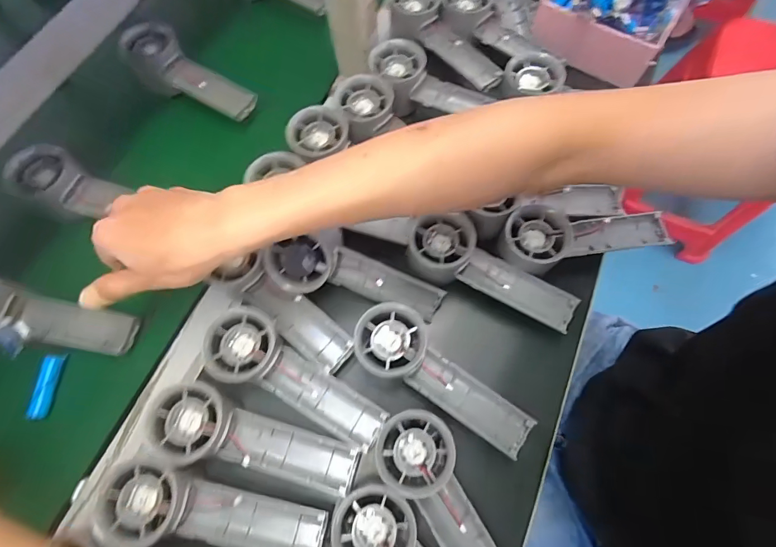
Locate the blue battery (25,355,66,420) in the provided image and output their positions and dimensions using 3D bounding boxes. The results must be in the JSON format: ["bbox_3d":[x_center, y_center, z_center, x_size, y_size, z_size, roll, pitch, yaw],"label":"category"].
[{"bbox_3d":[-0.303,0.100,0.363,0.015,0.012,0.053,-1,69,-1],"label":"blue battery"}]

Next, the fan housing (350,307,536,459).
[{"bbox_3d":[0.045,0.082,0.328,0.156,0.022,0.055,32,72,11],"label":"fan housing"}]

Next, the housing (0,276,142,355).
[{"bbox_3d":[-0.308,0.039,0.363,0.154,0.030,0.056,17,68,-17],"label":"housing"}]

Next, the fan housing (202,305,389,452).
[{"bbox_3d":[-0.075,0.084,0.330,0.156,0.031,0.054,30,72,10],"label":"fan housing"}]

